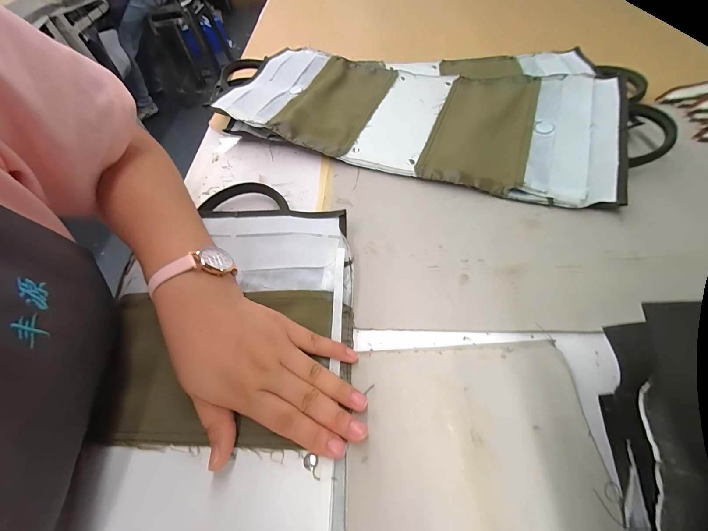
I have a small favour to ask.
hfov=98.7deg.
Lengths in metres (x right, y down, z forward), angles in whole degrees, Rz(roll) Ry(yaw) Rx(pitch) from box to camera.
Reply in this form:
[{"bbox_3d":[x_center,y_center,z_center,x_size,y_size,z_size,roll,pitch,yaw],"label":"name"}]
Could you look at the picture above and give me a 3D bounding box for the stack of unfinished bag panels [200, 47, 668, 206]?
[{"bbox_3d":[0.082,-0.239,0.443,0.572,0.032,0.324,12,57,12],"label":"stack of unfinished bag panels"}]

